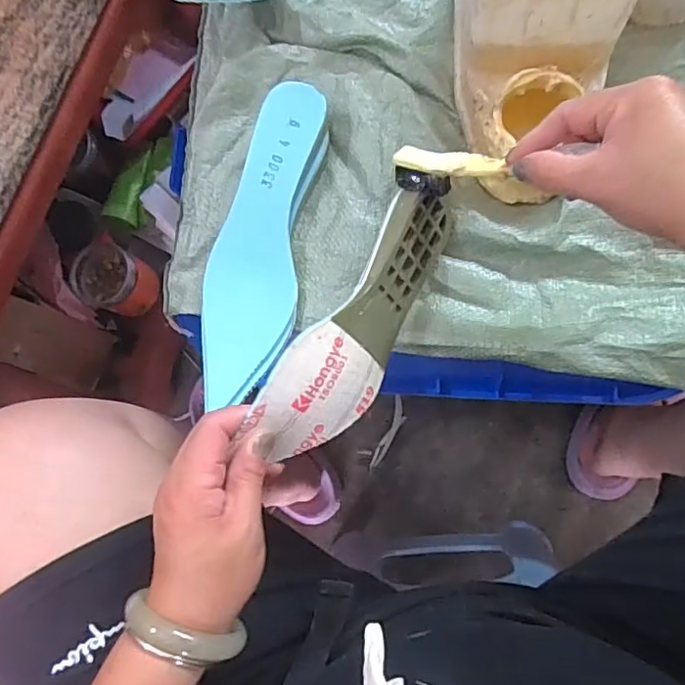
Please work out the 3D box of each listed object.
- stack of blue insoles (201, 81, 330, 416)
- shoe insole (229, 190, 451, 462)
[{"bbox_3d":[-0.067,-0.076,0.438,0.075,0.028,0.245,9,83,7],"label":"stack of blue insoles"},{"bbox_3d":[0.011,-0.014,0.383,0.030,0.076,0.211,12,62,46],"label":"shoe insole"}]

